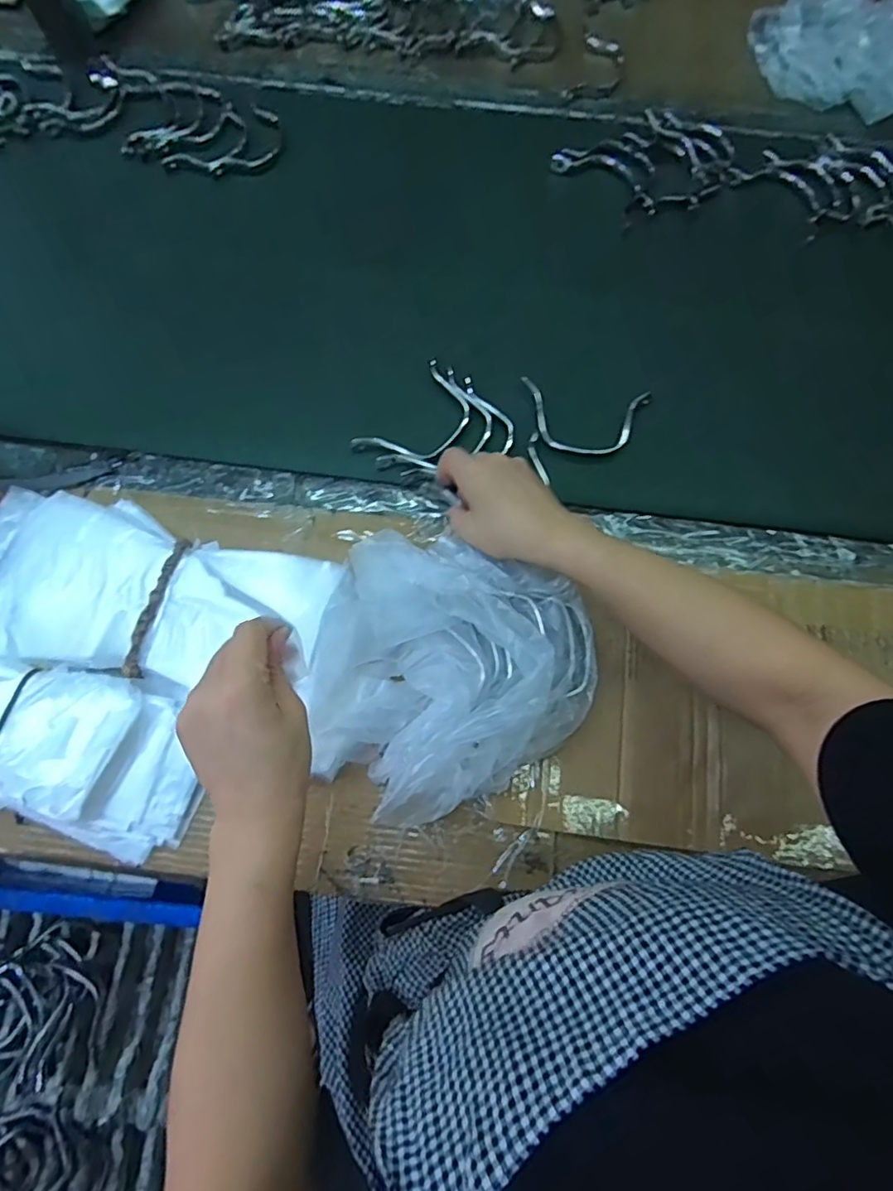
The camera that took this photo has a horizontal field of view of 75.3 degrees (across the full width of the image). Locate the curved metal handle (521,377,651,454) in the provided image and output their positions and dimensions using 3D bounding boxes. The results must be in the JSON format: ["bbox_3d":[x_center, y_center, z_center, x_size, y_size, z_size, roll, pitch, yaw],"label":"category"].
[{"bbox_3d":[0.130,-0.169,0.550,0.119,0.008,0.070,8,76,3],"label":"curved metal handle"}]

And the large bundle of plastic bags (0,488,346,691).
[{"bbox_3d":[-0.254,-0.006,0.477,0.315,0.049,0.143,11,74,2],"label":"large bundle of plastic bags"}]

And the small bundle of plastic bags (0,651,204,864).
[{"bbox_3d":[-0.344,0.105,0.445,0.299,0.066,0.129,18,74,4],"label":"small bundle of plastic bags"}]

